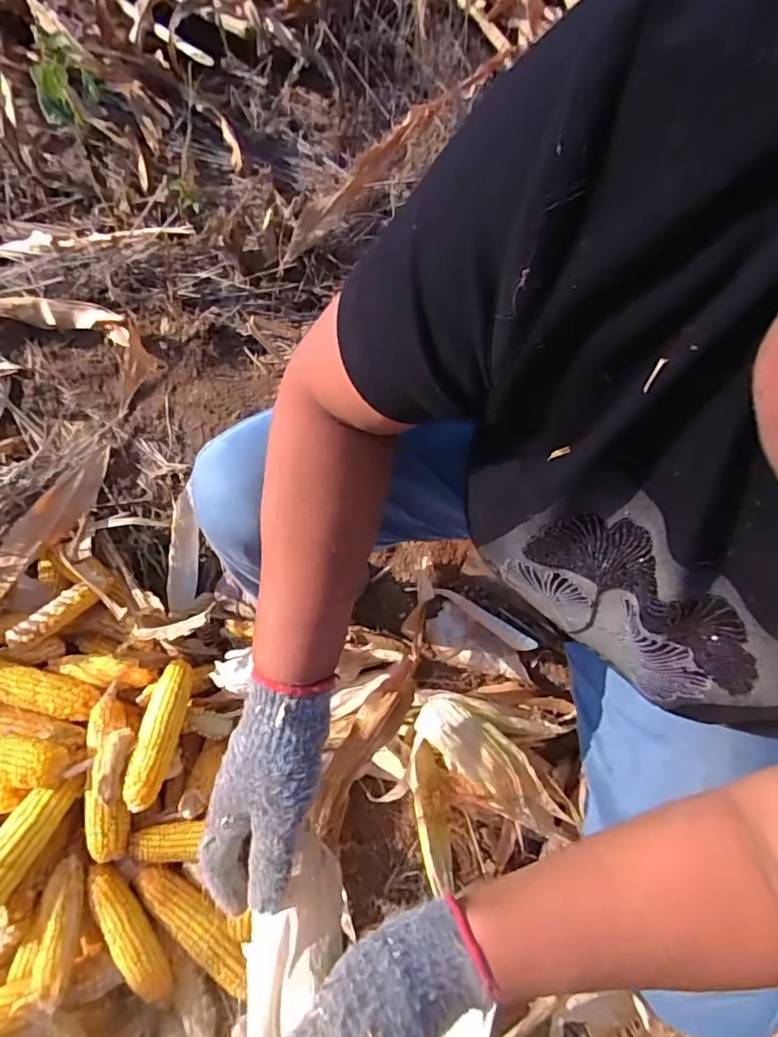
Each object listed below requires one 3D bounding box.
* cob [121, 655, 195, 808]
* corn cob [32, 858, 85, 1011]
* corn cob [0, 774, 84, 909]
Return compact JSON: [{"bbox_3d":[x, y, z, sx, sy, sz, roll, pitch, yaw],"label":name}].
[{"bbox_3d":[-0.306,0.286,0.731,0.046,0.046,0.184,5,54,0],"label":"cob"},{"bbox_3d":[-0.391,0.490,0.649,0.049,0.034,0.145,5,72,0],"label":"corn cob"},{"bbox_3d":[-0.455,0.403,0.653,0.054,0.042,0.200,23,49,6],"label":"corn cob"}]

